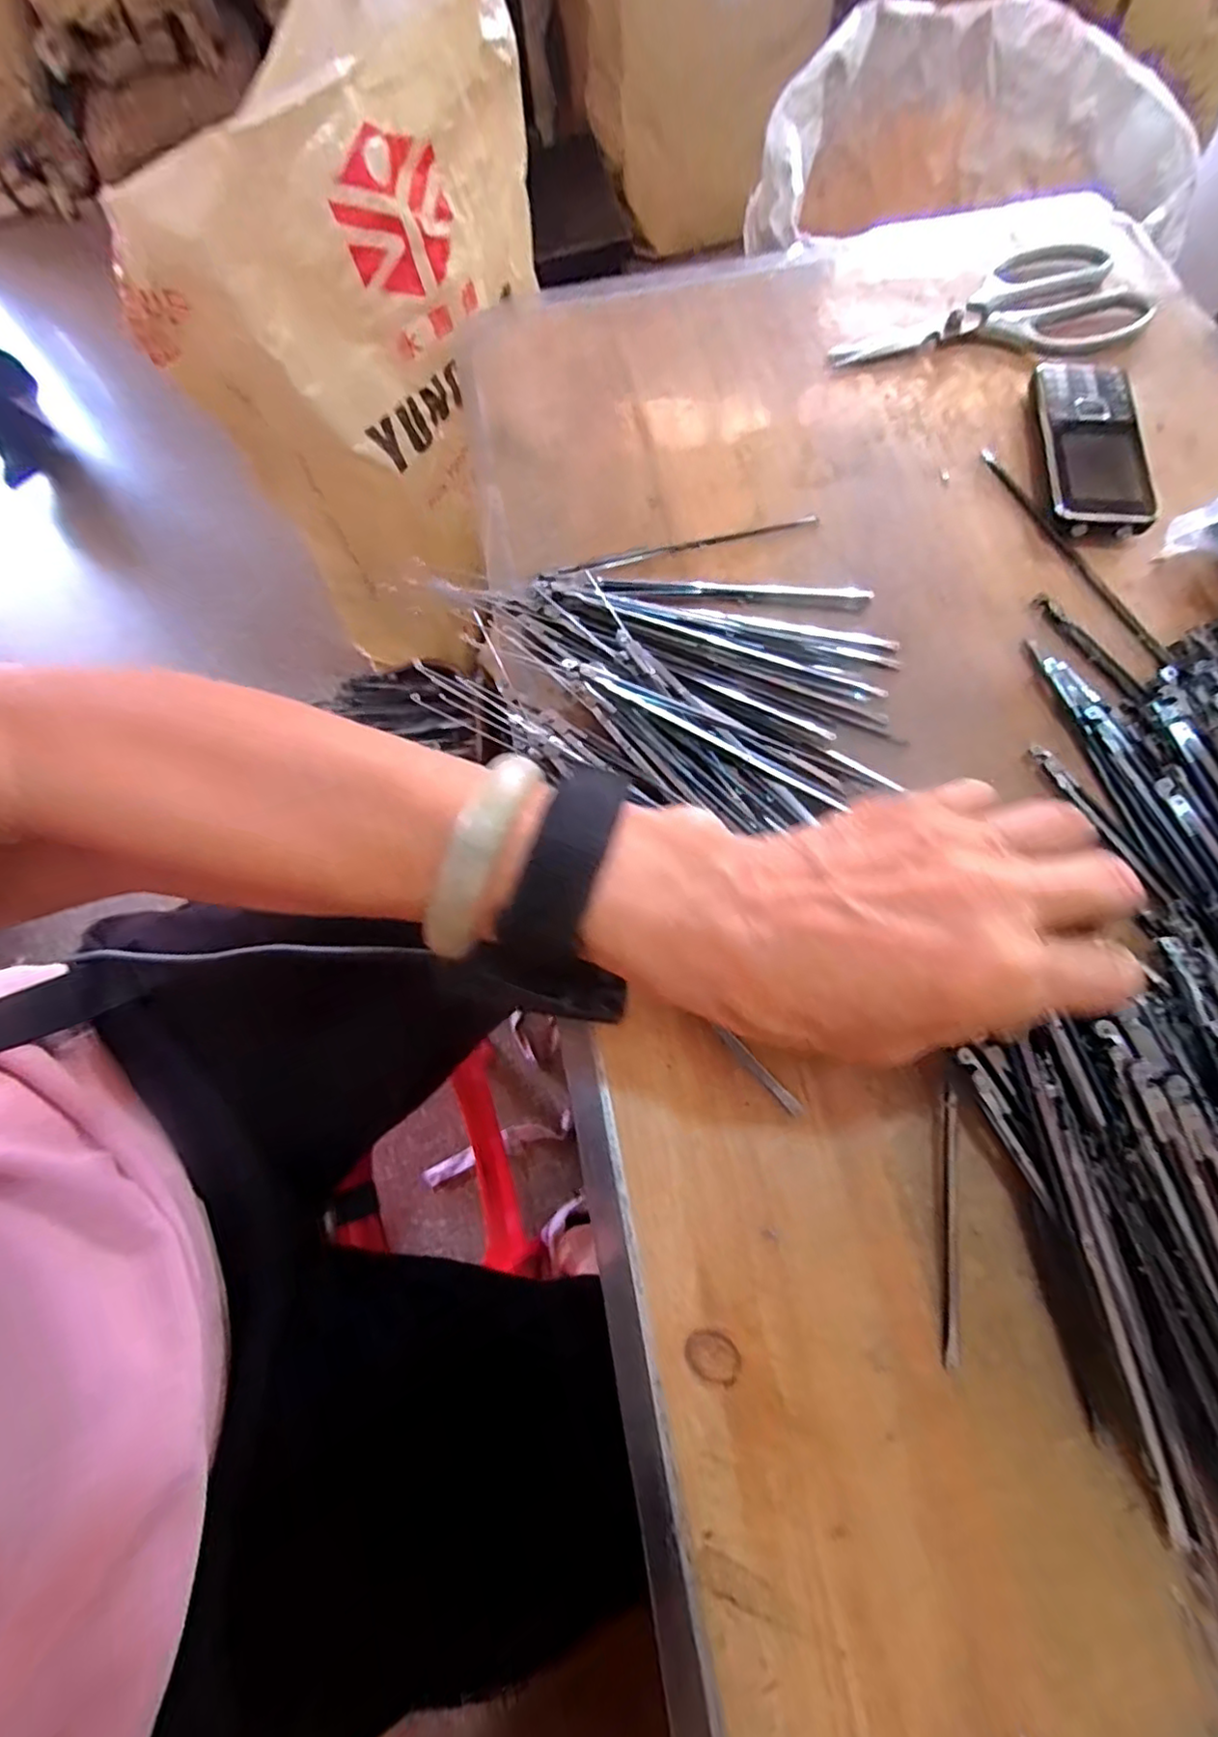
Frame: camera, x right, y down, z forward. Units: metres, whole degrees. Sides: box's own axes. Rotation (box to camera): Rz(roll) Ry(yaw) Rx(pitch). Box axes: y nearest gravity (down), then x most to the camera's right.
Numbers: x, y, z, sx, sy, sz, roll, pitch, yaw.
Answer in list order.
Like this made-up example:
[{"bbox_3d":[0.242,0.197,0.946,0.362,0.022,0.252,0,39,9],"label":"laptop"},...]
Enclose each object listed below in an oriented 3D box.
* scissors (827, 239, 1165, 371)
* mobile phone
[{"bbox_3d":[0.254,-0.348,0.410,0.195,0.011,0.095,-28,71,-8],"label":"scissors"},{"bbox_3d":[0.277,-0.243,0.368,0.049,0.019,0.128,6,70,5],"label":"mobile phone"}]

